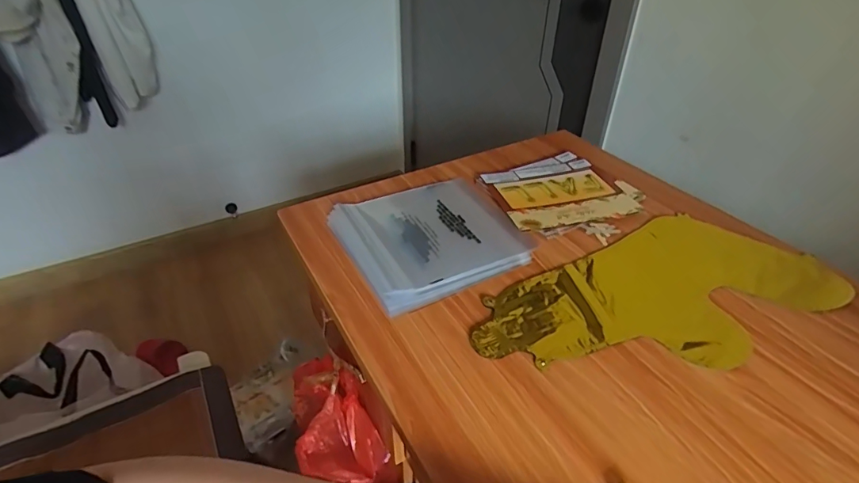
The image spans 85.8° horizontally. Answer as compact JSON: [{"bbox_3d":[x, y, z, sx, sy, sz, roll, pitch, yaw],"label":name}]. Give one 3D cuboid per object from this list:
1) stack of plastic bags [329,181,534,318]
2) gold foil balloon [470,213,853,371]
[{"bbox_3d":[-0.001,-0.012,0.608,0.213,0.014,0.215,-19,41,-22],"label":"stack of plastic bags"},{"bbox_3d":[0.254,0.063,0.523,0.420,0.008,0.195,-18,41,-21],"label":"gold foil balloon"}]

